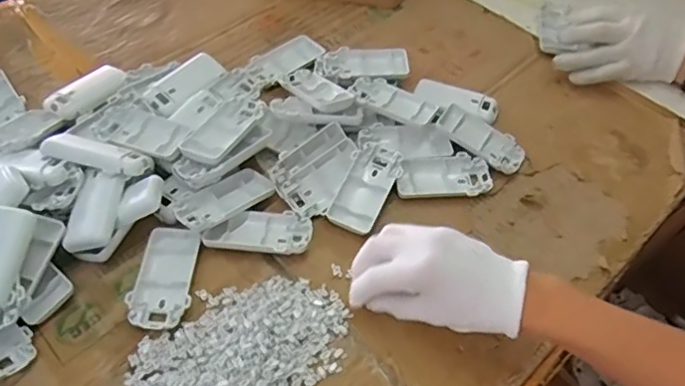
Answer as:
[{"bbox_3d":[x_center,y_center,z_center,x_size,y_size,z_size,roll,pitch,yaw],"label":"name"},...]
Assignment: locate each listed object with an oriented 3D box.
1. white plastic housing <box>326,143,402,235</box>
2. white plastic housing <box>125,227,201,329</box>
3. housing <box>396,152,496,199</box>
[{"bbox_3d":[0.028,-0.012,0.578,0.045,0.020,0.112,25,57,12],"label":"white plastic housing"},{"bbox_3d":[-0.156,0.073,0.516,0.051,0.008,0.097,0,52,-2],"label":"white plastic housing"},{"bbox_3d":[0.102,-0.017,0.591,0.093,0.010,0.050,0,52,-1],"label":"housing"}]

